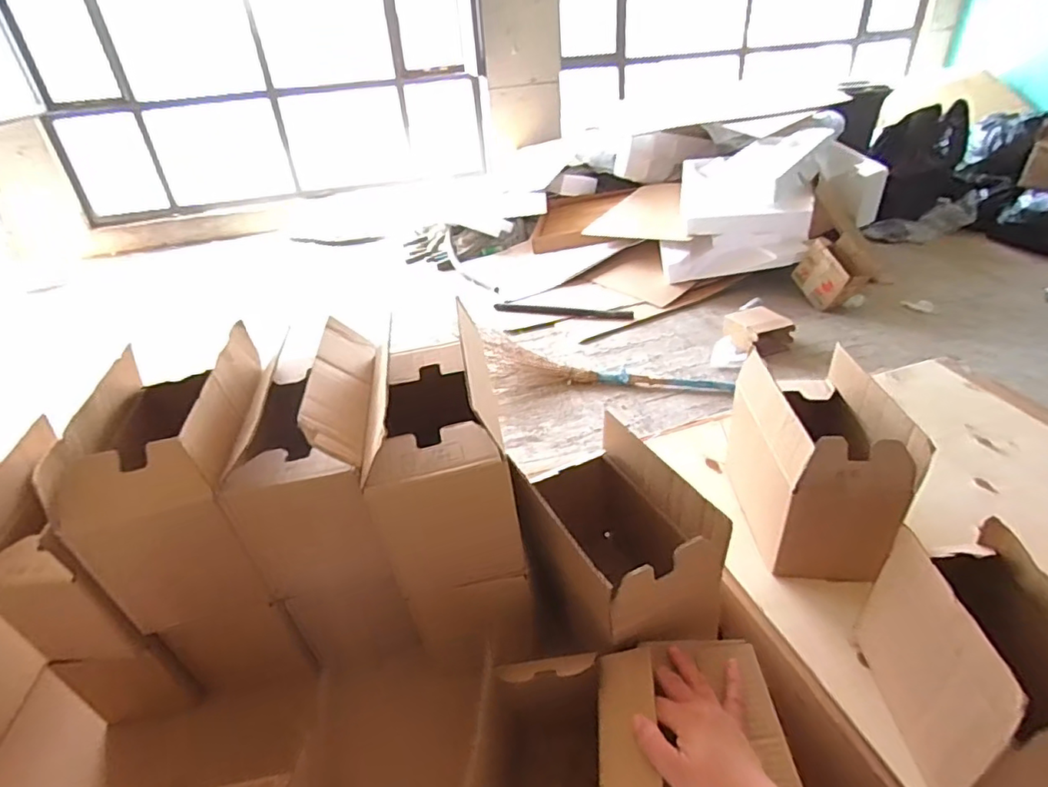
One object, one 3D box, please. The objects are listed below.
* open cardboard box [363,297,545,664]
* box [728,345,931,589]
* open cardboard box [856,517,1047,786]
[{"bbox_3d":[-0.080,0.117,0.660,0.137,0.341,0.218,-8,34,-5],"label":"open cardboard box"},{"bbox_3d":[0.388,0.091,0.774,0.138,0.210,0.244,-3,34,2],"label":"box"},{"bbox_3d":[0.438,0.258,0.558,0.140,0.186,0.219,0,34,6],"label":"open cardboard box"}]

